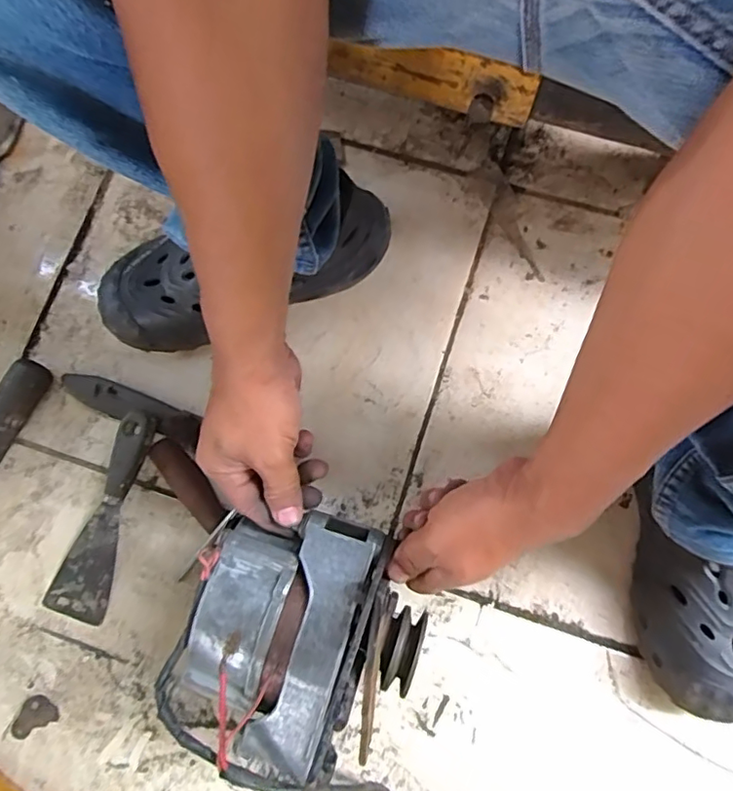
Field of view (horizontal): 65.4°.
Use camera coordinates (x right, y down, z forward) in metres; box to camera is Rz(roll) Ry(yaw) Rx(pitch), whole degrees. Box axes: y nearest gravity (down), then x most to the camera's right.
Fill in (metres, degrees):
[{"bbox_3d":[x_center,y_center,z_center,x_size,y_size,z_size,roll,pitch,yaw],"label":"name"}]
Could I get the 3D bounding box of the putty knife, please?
[{"bbox_3d":[-0.238,0.109,0.525,0.055,0.015,0.191,19,88,7],"label":"putty knife"}]

